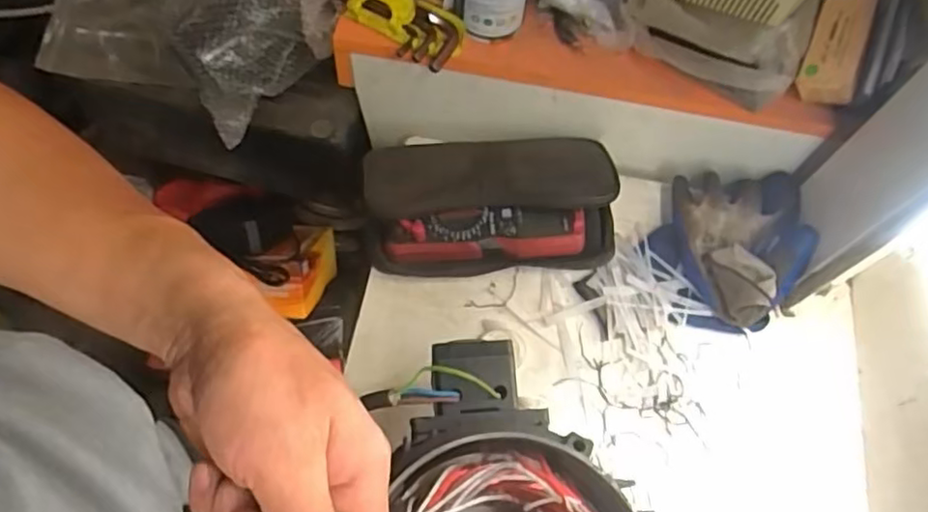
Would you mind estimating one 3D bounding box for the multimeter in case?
[{"bbox_3d":[0.022,-0.053,0.616,0.234,0.072,0.133,-3,65,-5],"label":"multimeter in case"}]

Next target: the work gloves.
[{"bbox_3d":[0.253,-0.013,0.618,0.132,0.062,0.161,6,65,0],"label":"work gloves"}]

